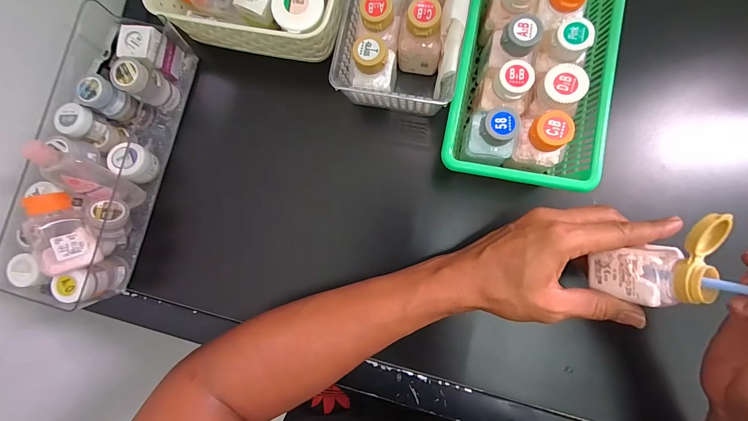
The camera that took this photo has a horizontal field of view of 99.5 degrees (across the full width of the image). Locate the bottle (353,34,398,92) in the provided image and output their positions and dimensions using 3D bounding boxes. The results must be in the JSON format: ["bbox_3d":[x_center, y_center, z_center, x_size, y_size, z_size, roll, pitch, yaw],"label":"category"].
[{"bbox_3d":[0.001,-0.135,0.306,0.035,0.068,0.035,8,86,5],"label":"bottle"}]

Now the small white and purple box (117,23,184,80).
[{"bbox_3d":[-0.241,-0.169,0.346,0.037,0.050,0.040,11,86,5],"label":"small white and purple box"}]

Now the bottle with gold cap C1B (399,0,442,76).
[{"bbox_3d":[0.044,-0.167,0.306,0.038,0.067,0.034,1,85,5],"label":"bottle with gold cap C1B"}]

